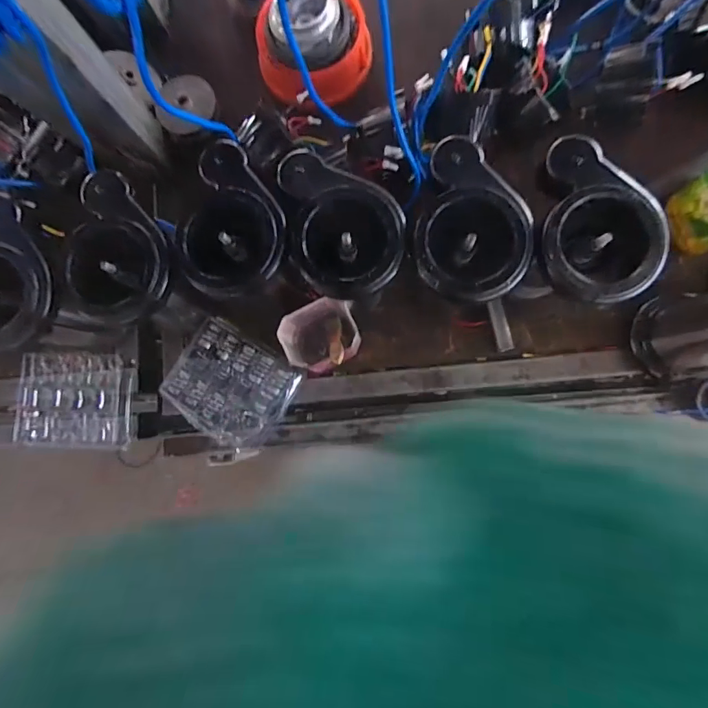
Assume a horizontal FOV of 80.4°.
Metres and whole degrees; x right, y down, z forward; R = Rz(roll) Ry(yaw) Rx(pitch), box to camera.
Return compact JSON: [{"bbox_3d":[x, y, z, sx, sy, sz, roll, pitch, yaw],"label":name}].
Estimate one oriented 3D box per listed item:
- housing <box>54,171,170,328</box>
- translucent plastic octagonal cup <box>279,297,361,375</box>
[{"bbox_3d":[-0.256,-0.110,0.475,0.124,0.065,0.168,11,87,7],"label":"housing"},{"bbox_3d":[-0.039,-0.025,0.547,0.093,0.091,0.081,-27,83,4],"label":"translucent plastic octagonal cup"}]

